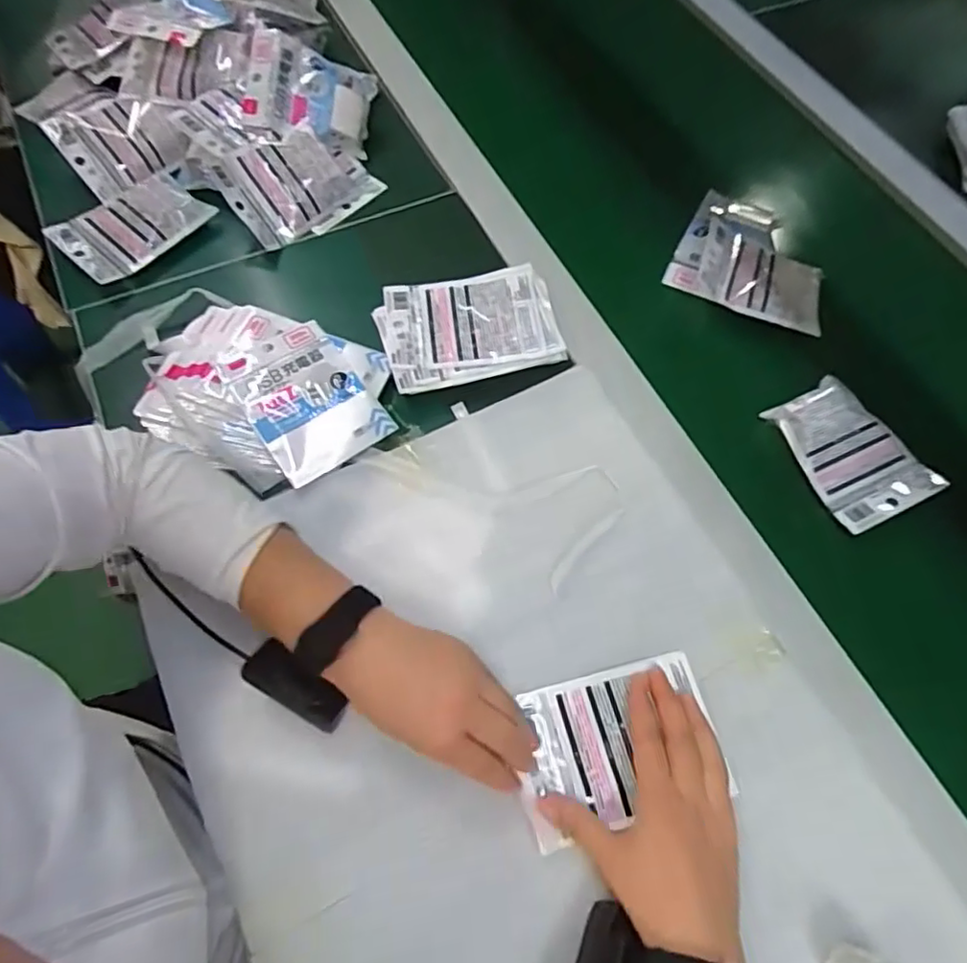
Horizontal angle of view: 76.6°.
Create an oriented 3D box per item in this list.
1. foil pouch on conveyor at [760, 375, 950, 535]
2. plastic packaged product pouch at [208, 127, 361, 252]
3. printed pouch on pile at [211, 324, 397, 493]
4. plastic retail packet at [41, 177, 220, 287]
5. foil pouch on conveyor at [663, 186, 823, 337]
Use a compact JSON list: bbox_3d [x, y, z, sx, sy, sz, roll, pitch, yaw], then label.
[{"bbox_3d":[0.319,-0.027,0.531,0.092,0.018,0.127,-24,68,-13],"label":"foil pouch on conveyor"},{"bbox_3d":[-0.199,-0.300,0.613,0.112,0.017,0.095,-40,99,-11],"label":"plastic packaged product pouch"},{"bbox_3d":[-0.151,-0.070,0.521,0.095,0.012,0.135,-33,71,-17],"label":"printed pouch on pile"},{"bbox_3d":[-0.341,-0.250,0.597,0.084,0.018,0.129,39,69,15],"label":"plastic retail packet"},{"bbox_3d":[0.278,-0.223,0.626,0.156,0.037,0.141,25,66,9],"label":"foil pouch on conveyor"}]

